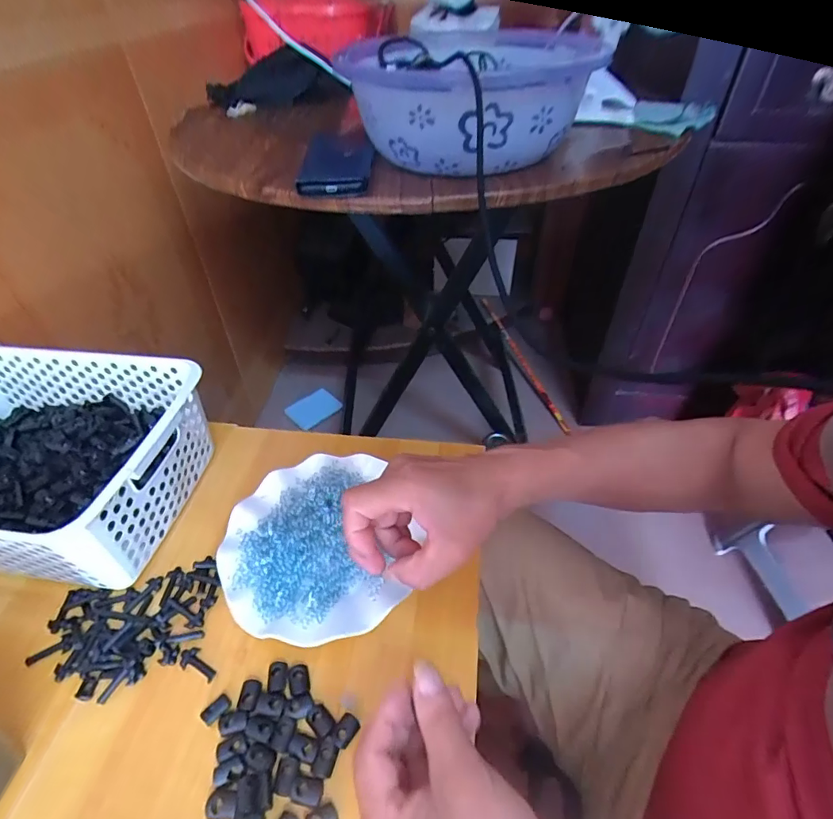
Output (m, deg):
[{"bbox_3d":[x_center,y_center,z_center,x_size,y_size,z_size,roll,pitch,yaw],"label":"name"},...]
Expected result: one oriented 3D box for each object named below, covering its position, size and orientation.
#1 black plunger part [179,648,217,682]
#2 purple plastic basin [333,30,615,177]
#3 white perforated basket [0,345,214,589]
[{"bbox_3d":[-0.172,0.200,0.364,0.034,0.004,0.016,24,49,24],"label":"black plunger part"},{"bbox_3d":[0.041,-0.337,0.520,0.238,0.098,0.220,-1,44,1],"label":"purple plastic basin"},{"bbox_3d":[-0.368,0.050,0.447,0.303,0.113,0.201,5,44,7],"label":"white perforated basket"}]

